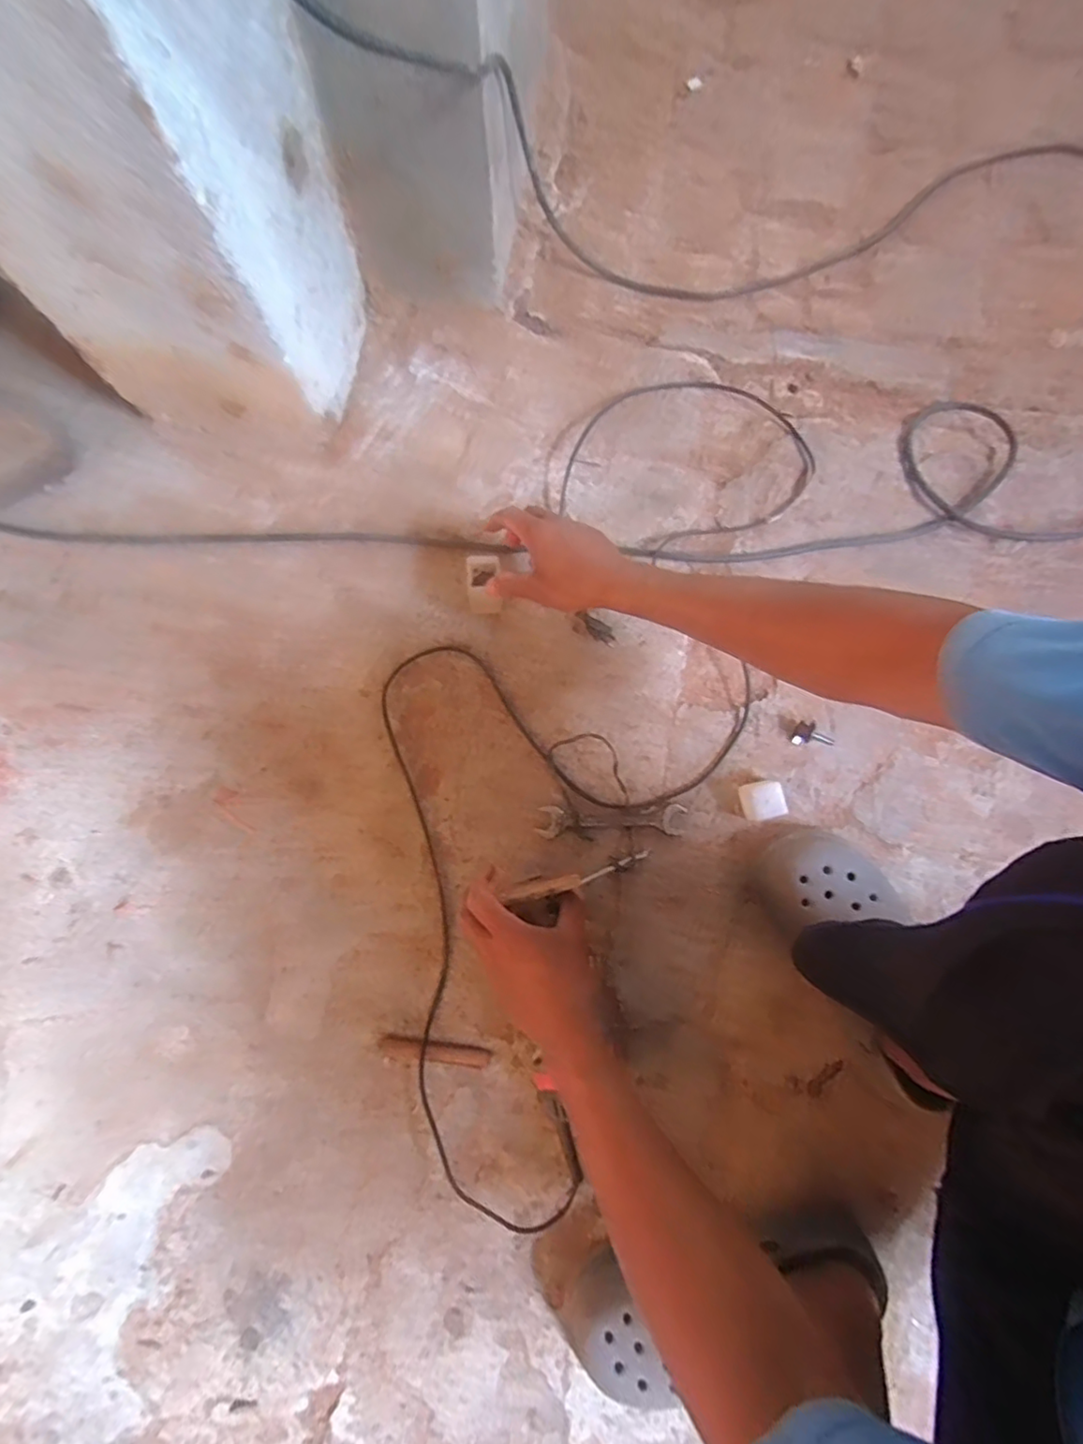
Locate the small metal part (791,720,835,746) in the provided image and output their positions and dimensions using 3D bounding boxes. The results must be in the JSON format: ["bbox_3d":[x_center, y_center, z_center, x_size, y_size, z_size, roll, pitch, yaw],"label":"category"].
[{"bbox_3d":[0.281,0.017,0.601,0.040,0.022,0.023,28,82,4],"label":"small metal part"}]

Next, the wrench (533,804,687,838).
[{"bbox_3d":[0.072,0.101,0.602,0.148,0.004,0.030,-1,81,-1],"label":"wrench"}]

